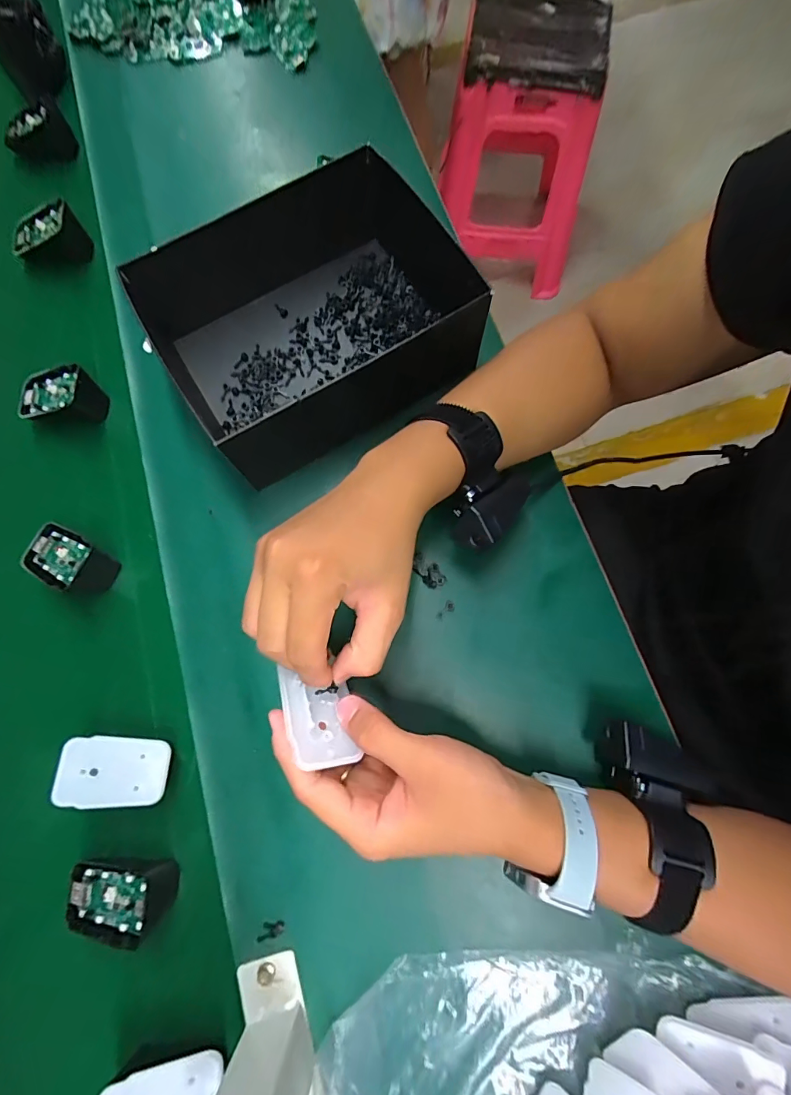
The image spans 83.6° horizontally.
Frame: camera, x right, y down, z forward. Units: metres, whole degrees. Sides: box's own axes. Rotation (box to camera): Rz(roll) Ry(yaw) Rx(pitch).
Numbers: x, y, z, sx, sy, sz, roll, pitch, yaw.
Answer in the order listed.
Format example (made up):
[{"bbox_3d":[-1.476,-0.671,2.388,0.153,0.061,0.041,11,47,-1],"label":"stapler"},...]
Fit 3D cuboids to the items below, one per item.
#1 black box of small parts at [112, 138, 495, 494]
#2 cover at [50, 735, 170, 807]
[{"bbox_3d":[-0.070,-0.192,0.377,0.231,0.087,0.200,-33,78,-7],"label":"black box of small parts"},{"bbox_3d":[-0.198,0.158,0.311,0.068,0.004,0.044,9,71,-14],"label":"cover"}]

